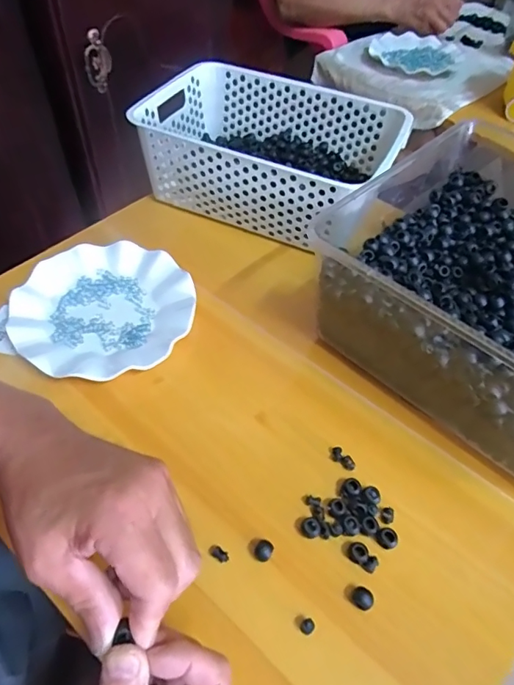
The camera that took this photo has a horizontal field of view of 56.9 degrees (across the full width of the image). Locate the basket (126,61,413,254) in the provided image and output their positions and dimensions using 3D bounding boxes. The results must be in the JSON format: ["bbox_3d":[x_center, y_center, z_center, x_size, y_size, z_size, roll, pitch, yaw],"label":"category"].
[{"bbox_3d":[0.017,-0.248,0.621,0.305,0.104,0.209,21,53,12],"label":"basket"}]

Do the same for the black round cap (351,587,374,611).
[{"bbox_3d":[0.077,0.188,0.348,0.014,0.011,0.015,2,52,-3],"label":"black round cap"}]

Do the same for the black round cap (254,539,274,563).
[{"bbox_3d":[0.005,0.159,0.362,0.014,0.011,0.014,2,52,-3],"label":"black round cap"}]

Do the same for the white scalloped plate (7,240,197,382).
[{"bbox_3d":[-0.159,-0.035,0.498,0.180,0.020,0.174,2,52,-3],"label":"white scalloped plate"}]

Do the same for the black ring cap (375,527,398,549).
[{"bbox_3d":[0.102,0.154,0.373,0.016,0.009,0.015,2,52,-3],"label":"black ring cap"}]

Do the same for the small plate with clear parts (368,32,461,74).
[{"bbox_3d":[0.321,-0.592,0.969,0.175,0.019,0.174,2,52,-3],"label":"small plate with clear parts"}]

